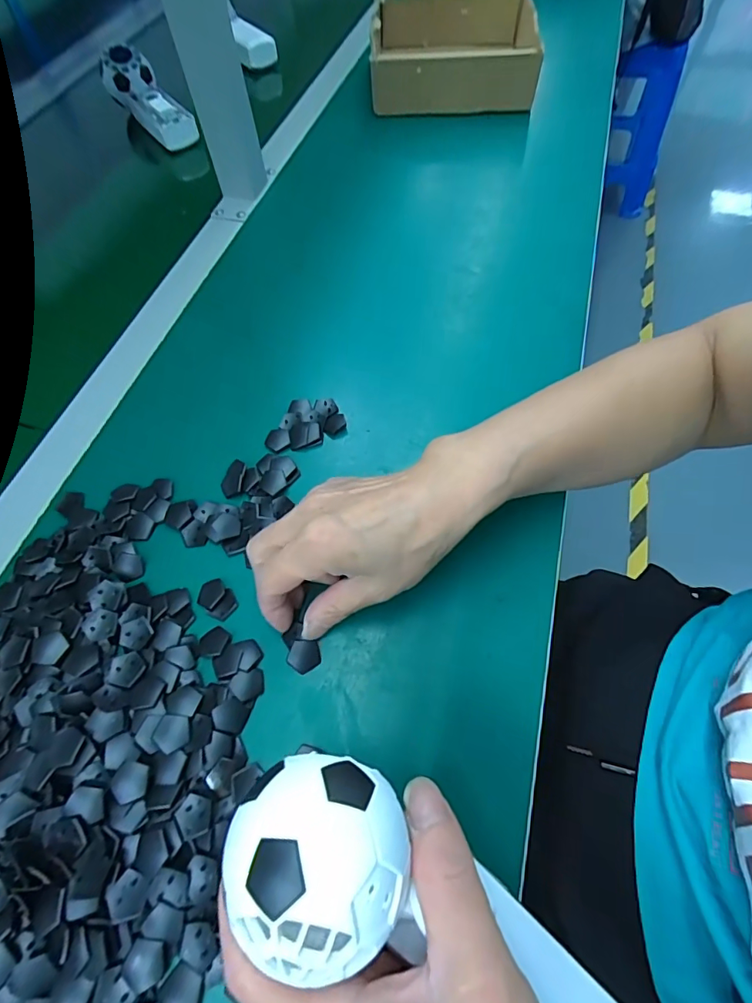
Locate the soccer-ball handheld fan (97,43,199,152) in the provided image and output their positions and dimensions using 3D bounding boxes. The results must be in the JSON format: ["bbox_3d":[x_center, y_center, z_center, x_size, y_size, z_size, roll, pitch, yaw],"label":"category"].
[{"bbox_3d":[-0.277,-0.489,0.561,0.057,0.058,0.181,-31,67,-15],"label":"soccer-ball handheld fan"}]

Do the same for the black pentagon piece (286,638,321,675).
[{"bbox_3d":[-0.042,0.090,0.266,0.018,0.004,0.018,21,65,10],"label":"black pentagon piece"}]

